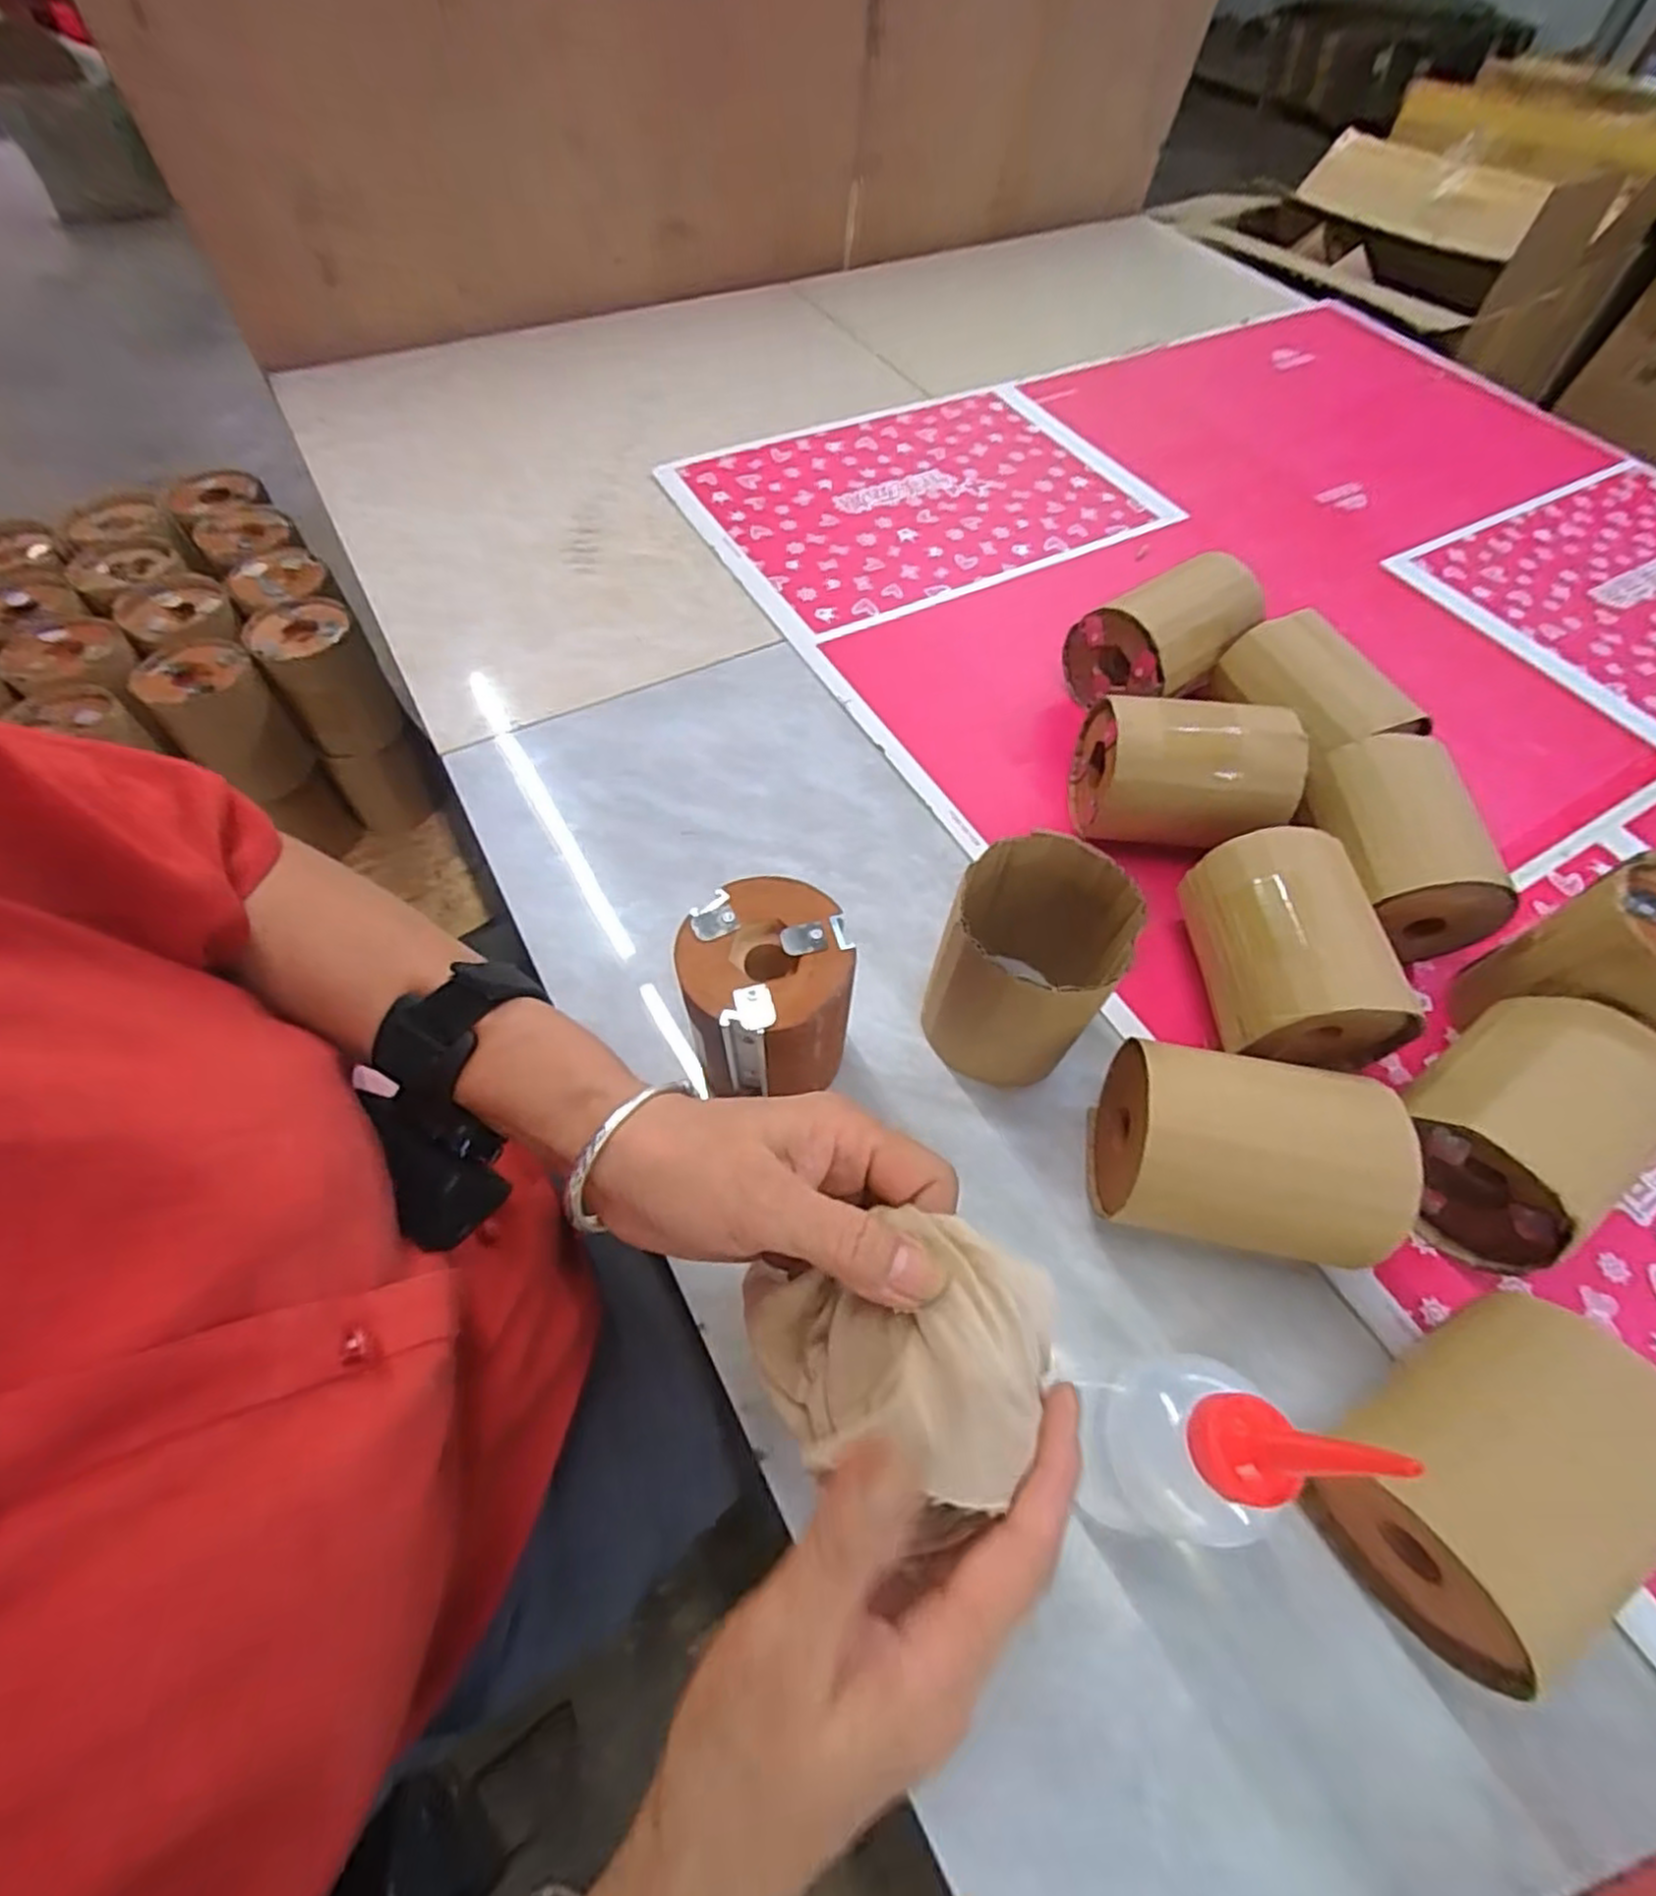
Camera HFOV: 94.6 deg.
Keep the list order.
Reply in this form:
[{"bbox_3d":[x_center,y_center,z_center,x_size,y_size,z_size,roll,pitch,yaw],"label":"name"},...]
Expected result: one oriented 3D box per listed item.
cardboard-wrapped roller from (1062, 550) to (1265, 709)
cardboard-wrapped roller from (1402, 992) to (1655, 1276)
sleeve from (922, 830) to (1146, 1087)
[{"bbox_3d":[0.240,-0.217,0.547,0.116,0.089,0.086,-26,64,-18],"label":"cardboard-wrapped roller"},{"bbox_3d":[0.327,0.081,0.364,0.115,0.089,0.083,-32,65,-21],"label":"cardboard-wrapped roller"},{"bbox_3d":[0.096,0.011,0.387,0.085,0.108,0.084,2,58,-3],"label":"sleeve"}]

